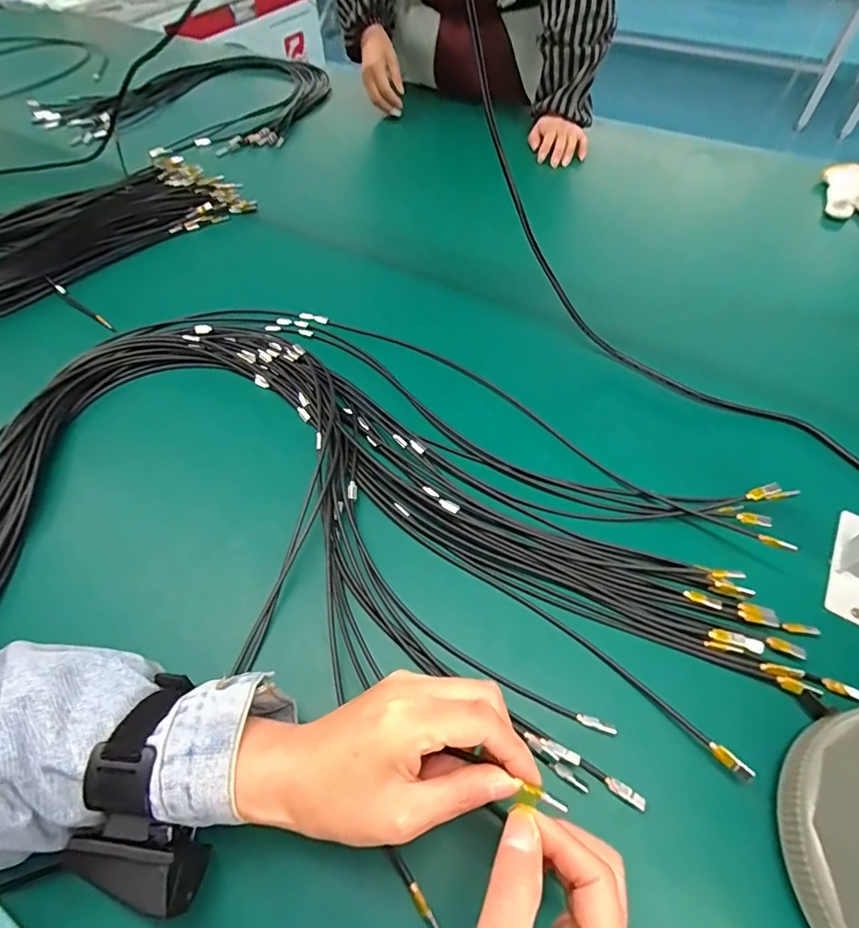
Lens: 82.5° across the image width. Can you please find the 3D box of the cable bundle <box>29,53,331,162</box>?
[{"bbox_3d":[-0.448,-0.711,0.951,0.492,0.052,0.448,25,58,14],"label":"cable bundle"}]

